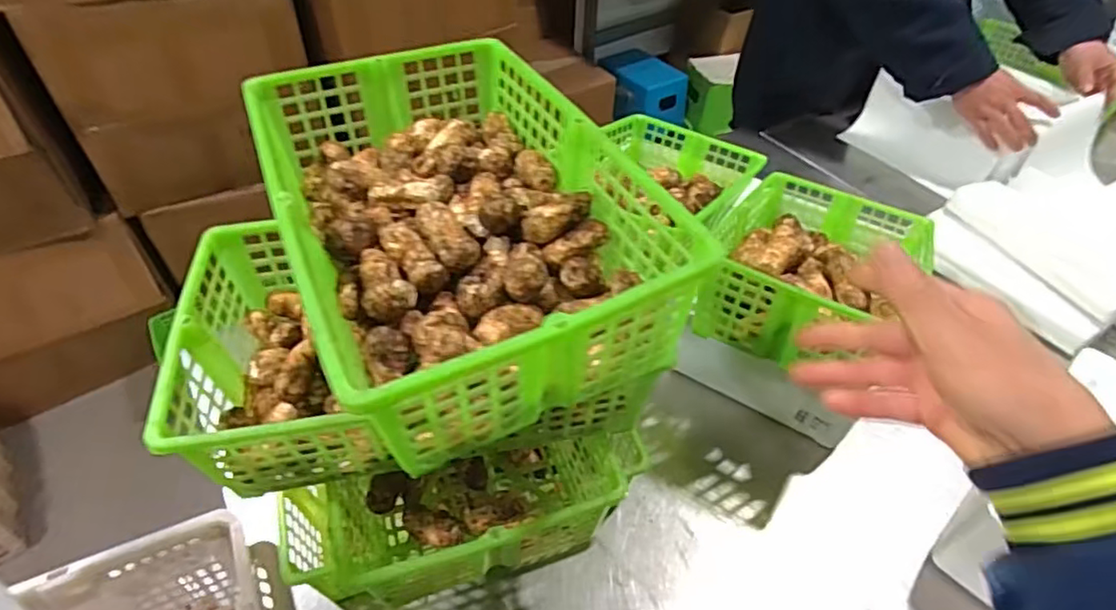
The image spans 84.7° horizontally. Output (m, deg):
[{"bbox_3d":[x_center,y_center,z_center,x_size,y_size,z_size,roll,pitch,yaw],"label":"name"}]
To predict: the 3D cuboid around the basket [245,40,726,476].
[{"bbox_3d":[-0.074,-0.064,0.437,0.211,0.093,0.338,-19,47,-19],"label":"basket"}]

